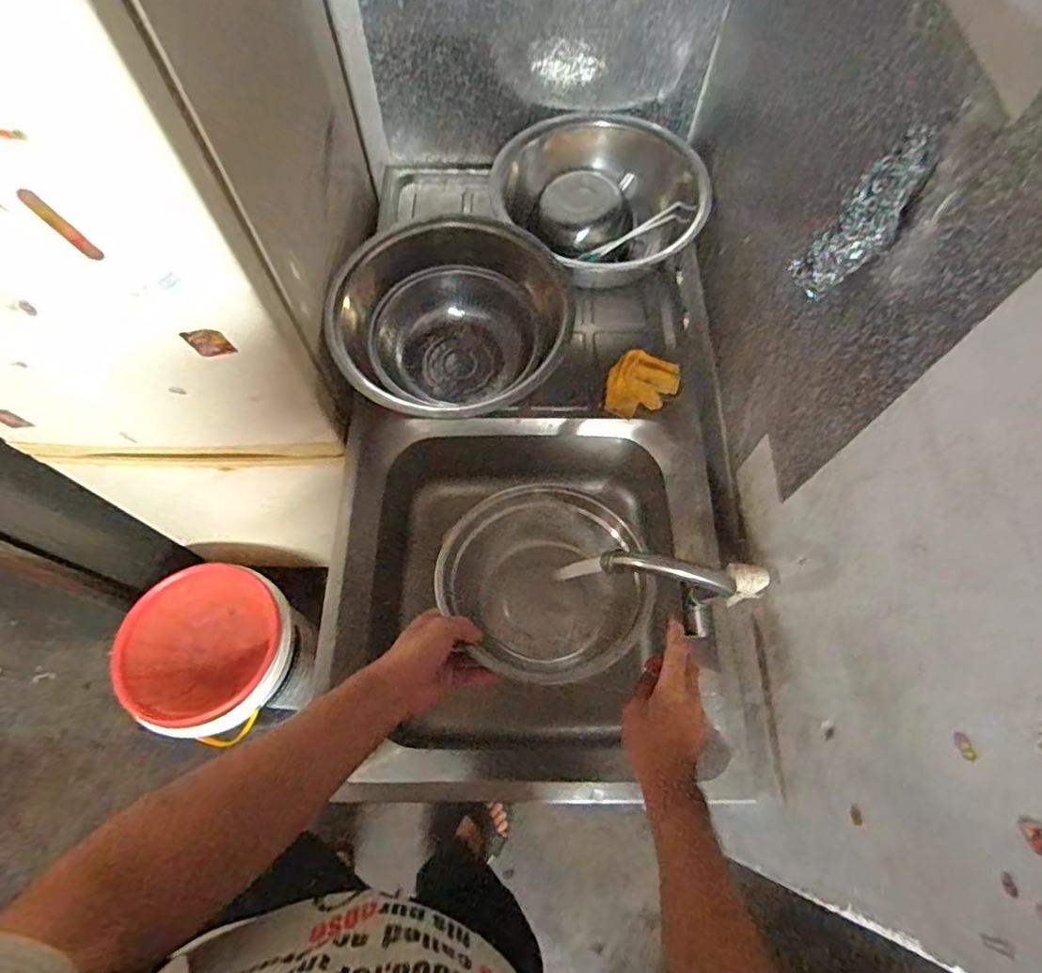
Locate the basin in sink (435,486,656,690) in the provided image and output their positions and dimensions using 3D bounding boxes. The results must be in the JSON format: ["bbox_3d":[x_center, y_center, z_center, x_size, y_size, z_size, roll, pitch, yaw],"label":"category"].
[{"bbox_3d":[0.019,0.101,0.645,0.189,0.099,0.206,0,66,-1],"label":"basin in sink"}]

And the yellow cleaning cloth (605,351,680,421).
[{"bbox_3d":[0.176,-0.152,0.825,0.093,0.031,0.111,24,68,10],"label":"yellow cleaning cloth"}]

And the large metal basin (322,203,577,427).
[{"bbox_3d":[-0.093,-0.232,0.827,0.326,0.149,0.281,25,68,10],"label":"large metal basin"}]

